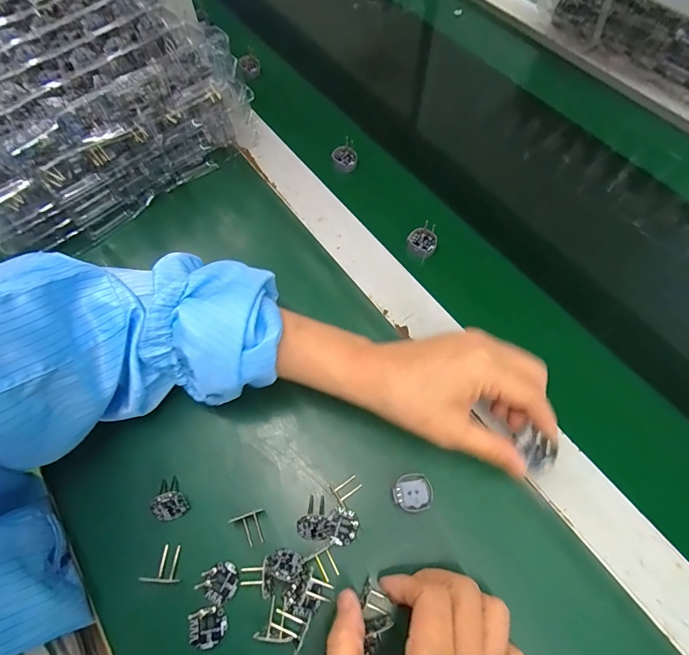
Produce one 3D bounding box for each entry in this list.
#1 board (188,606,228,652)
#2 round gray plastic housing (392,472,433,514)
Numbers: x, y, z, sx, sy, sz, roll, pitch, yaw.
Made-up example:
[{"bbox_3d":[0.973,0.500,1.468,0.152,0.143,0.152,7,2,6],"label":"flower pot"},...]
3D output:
[{"bbox_3d":[-0.090,0.197,0.260,0.025,0.004,0.022,-9,63,-4],"label":"board"},{"bbox_3d":[0.050,0.121,0.290,0.028,0.006,0.026,0,63,1],"label":"round gray plastic housing"}]

